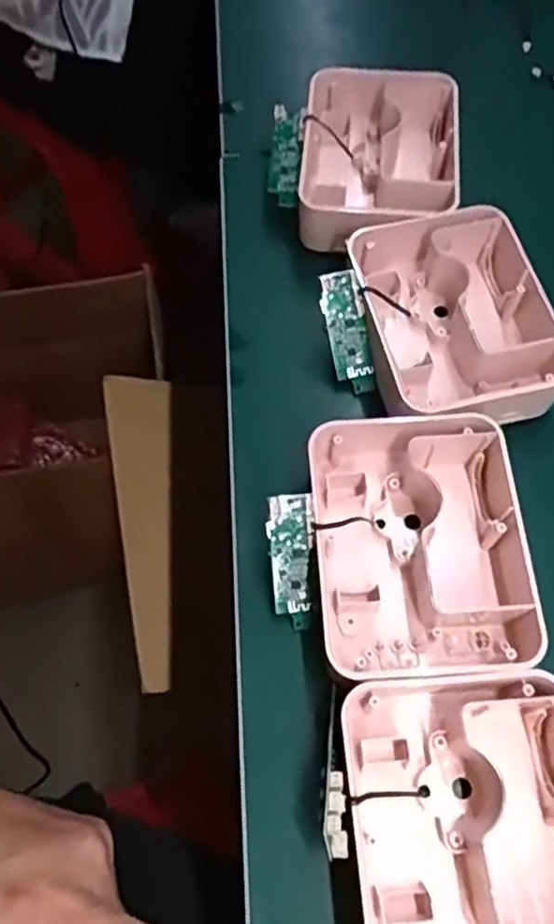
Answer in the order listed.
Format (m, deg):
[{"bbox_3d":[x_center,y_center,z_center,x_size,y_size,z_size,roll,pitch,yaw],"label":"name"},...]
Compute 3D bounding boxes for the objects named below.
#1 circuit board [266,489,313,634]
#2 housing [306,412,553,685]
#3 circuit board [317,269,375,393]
[{"bbox_3d":[0.007,0.051,0.338,0.021,0.009,0.069,-3,103,-4],"label":"circuit board"},{"bbox_3d":[0.073,0.040,0.342,0.106,0.040,0.131,-6,65,-5],"label":"housing"},{"bbox_3d":[0.041,-0.075,0.401,0.023,0.004,0.071,-13,106,5],"label":"circuit board"}]

